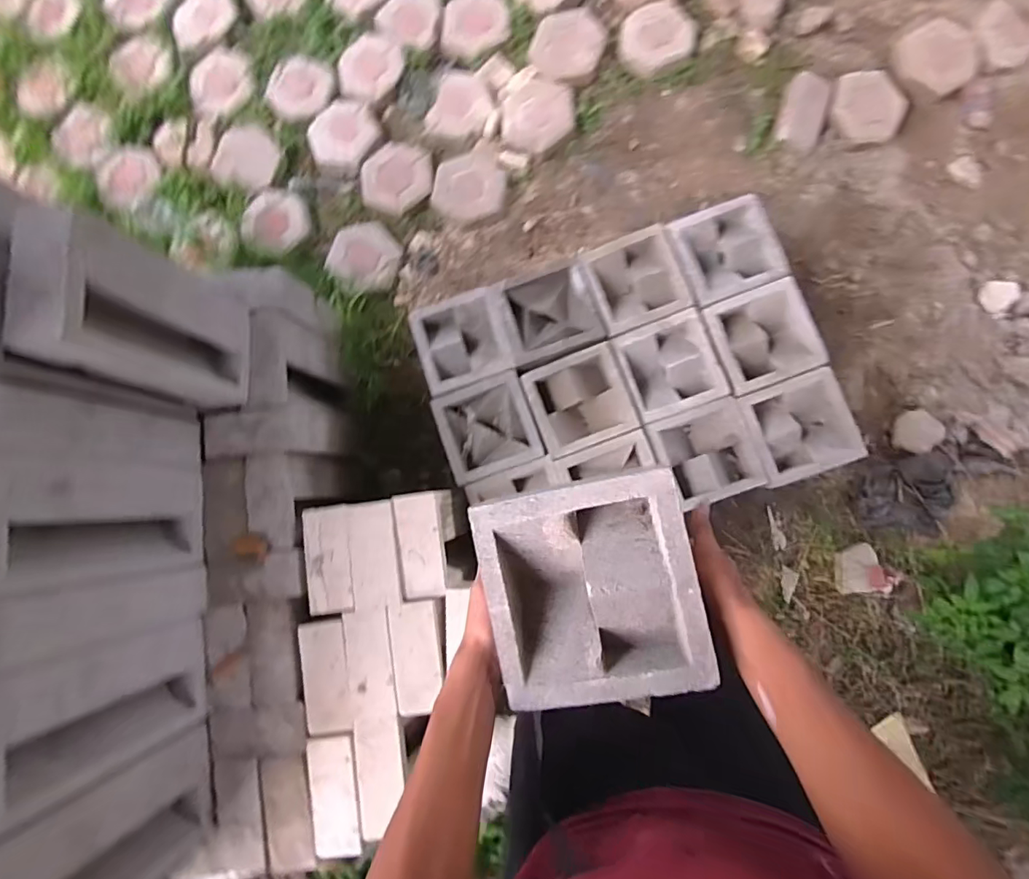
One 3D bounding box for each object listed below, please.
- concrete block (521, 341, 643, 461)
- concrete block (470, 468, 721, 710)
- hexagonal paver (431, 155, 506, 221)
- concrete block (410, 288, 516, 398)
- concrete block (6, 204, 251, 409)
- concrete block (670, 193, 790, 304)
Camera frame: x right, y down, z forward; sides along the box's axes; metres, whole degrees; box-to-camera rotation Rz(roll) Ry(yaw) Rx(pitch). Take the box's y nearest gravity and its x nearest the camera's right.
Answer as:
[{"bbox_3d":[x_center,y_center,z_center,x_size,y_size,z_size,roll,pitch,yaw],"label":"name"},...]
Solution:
[{"bbox_3d":[0.144,-0.082,1.158,0.205,0.072,0.199,-20,84,2],"label":"concrete block"},{"bbox_3d":[0.073,0.146,0.512,0.192,0.080,0.197,-11,84,4],"label":"concrete block"},{"bbox_3d":[-0.126,-0.714,1.492,0.211,0.037,0.182,0,84,5],"label":"hexagonal paver"},{"bbox_3d":[-0.119,-0.226,1.181,0.202,0.075,0.216,-19,84,2],"label":"concrete block"},{"bbox_3d":[-0.623,-0.201,0.891,0.114,0.400,0.221,6,85,4],"label":"concrete block"},{"bbox_3d":[0.463,-0.413,1.148,0.204,0.068,0.212,-18,83,3],"label":"concrete block"}]

